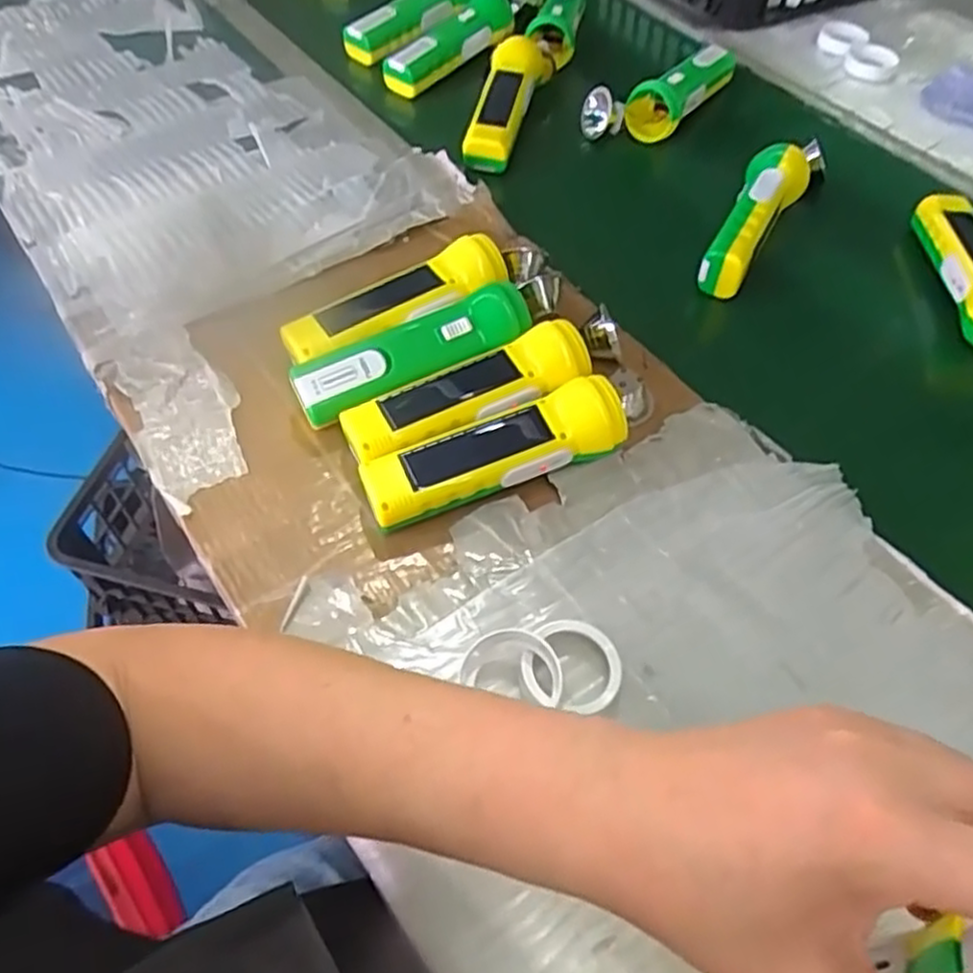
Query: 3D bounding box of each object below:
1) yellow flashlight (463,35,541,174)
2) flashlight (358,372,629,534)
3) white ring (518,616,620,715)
[{"bbox_3d":[0.016,-0.368,0.702,0.046,0.038,0.182,11,55,4],"label":"yellow flashlight"},{"bbox_3d":[0.006,-0.020,0.454,0.163,0.043,0.044,-19,58,-16],"label":"flashlight"},{"bbox_3d":[0.045,0.095,0.389,0.049,0.016,0.050,2,55,-2],"label":"white ring"}]

